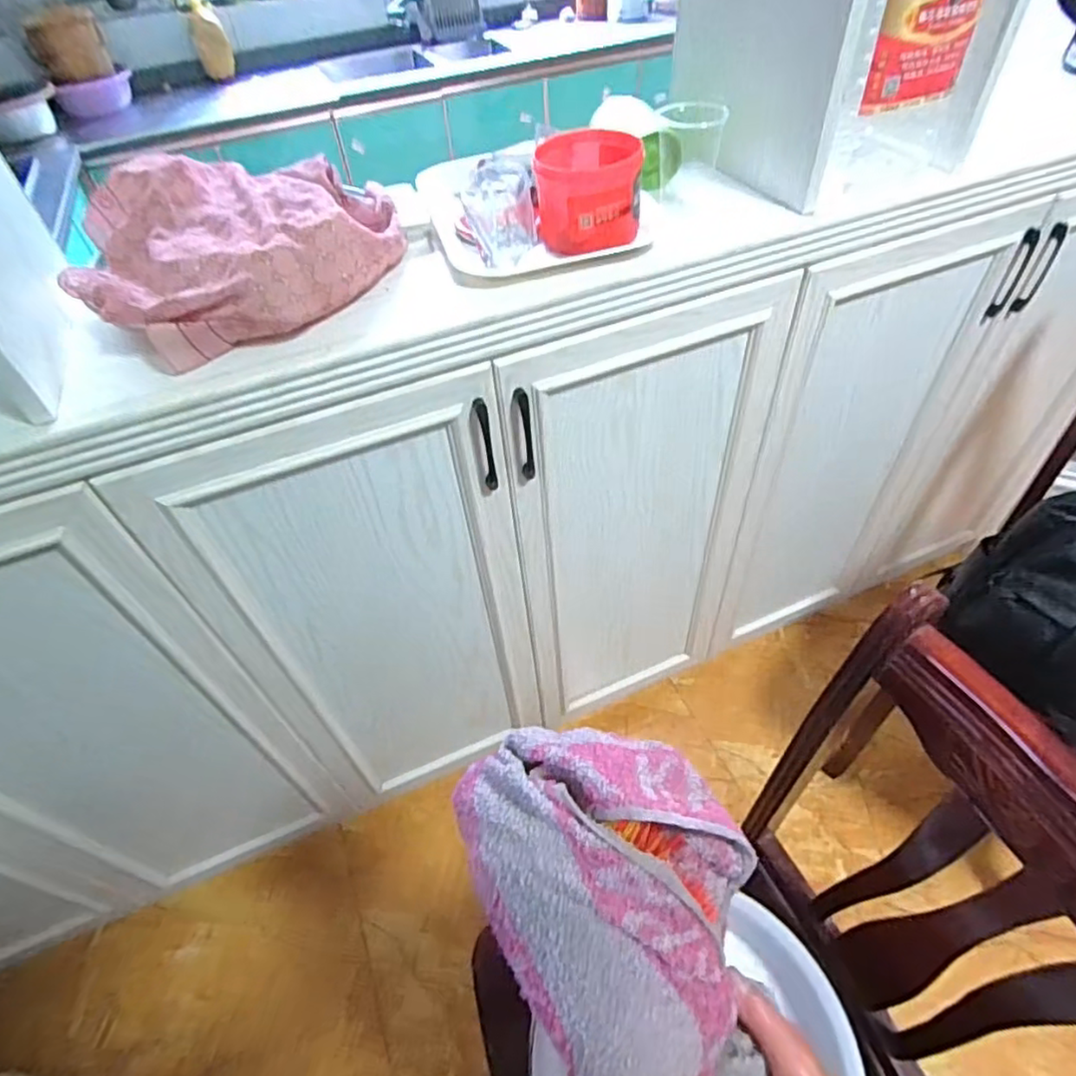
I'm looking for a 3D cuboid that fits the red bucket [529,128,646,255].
[{"bbox_3d":[0.055,-0.375,0.684,0.110,0.085,0.125,0,49,5],"label":"red bucket"}]

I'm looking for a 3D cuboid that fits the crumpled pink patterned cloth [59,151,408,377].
[{"bbox_3d":[-0.305,-0.304,0.646,0.318,0.095,0.253,-16,50,-8],"label":"crumpled pink patterned cloth"}]

